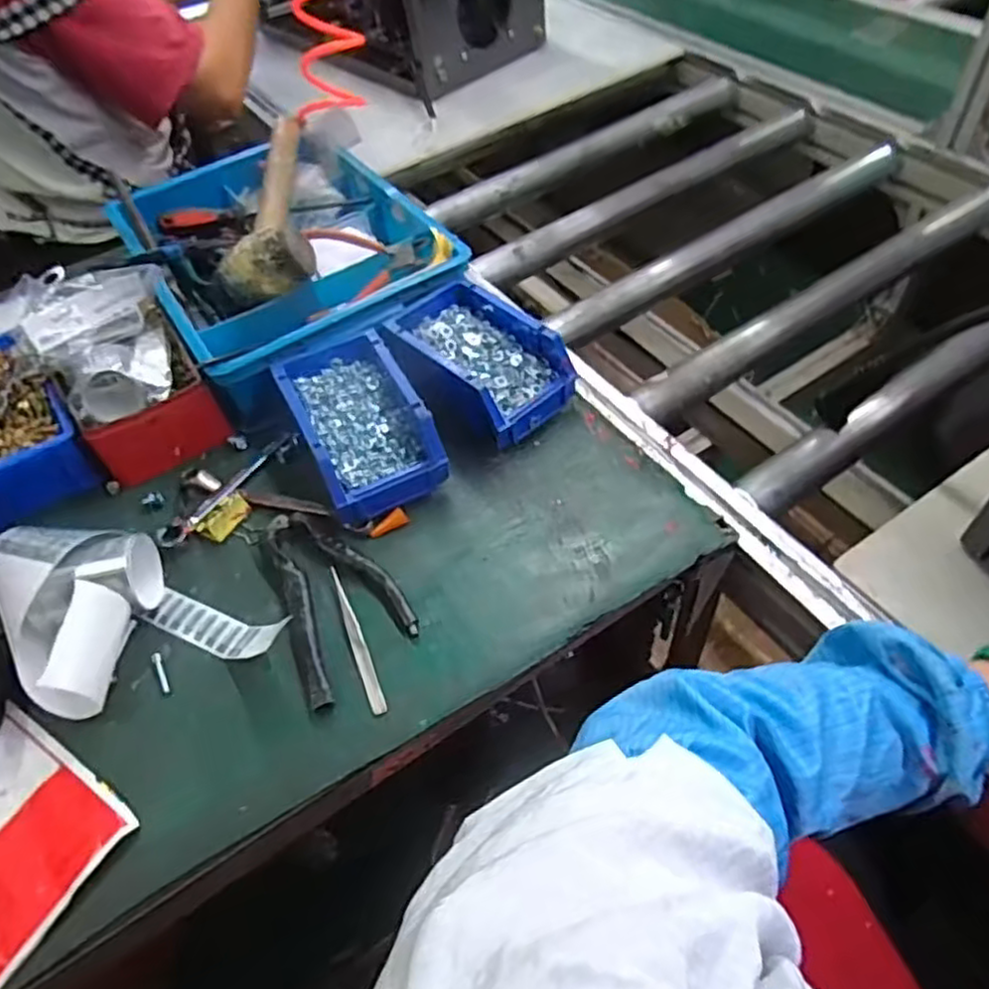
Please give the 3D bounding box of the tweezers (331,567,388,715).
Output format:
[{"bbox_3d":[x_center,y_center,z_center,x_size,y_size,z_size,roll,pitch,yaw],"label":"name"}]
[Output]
[{"bbox_3d":[-0.103,0.107,0.541,0.011,0.005,0.126,-20,53,-10],"label":"tweezers"}]

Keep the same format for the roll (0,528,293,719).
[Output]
[{"bbox_3d":[-0.290,0.095,0.540,0.208,0.067,0.135,25,58,23],"label":"roll"}]

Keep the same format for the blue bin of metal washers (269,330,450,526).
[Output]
[{"bbox_3d":[-0.120,-0.067,0.635,0.103,0.055,0.174,-24,53,-13],"label":"blue bin of metal washers"}]

